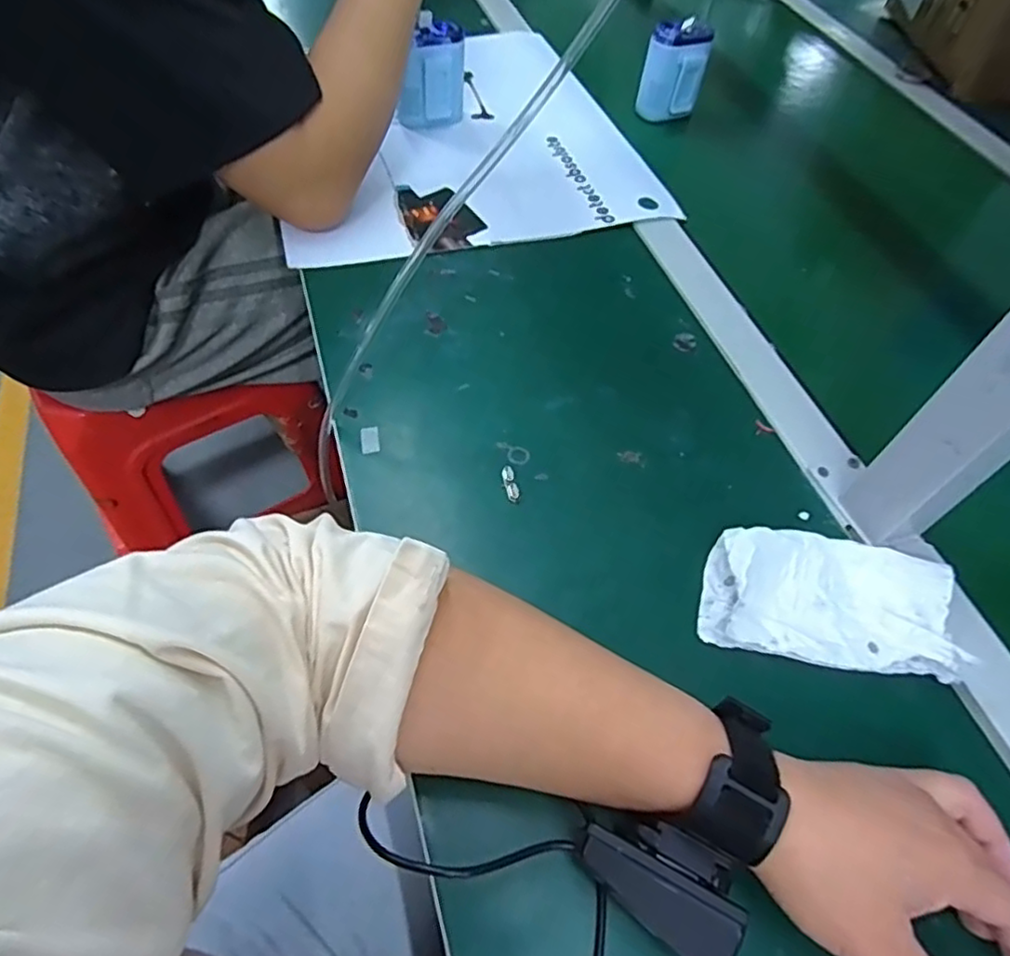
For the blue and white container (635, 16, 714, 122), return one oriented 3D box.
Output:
[{"bbox_3d":[0.178,-0.430,0.676,0.064,0.084,0.042,17,56,8],"label":"blue and white container"}]

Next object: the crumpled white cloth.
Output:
[{"bbox_3d":[0.185,0.066,0.367,0.137,0.029,0.079,11,55,3],"label":"crumpled white cloth"}]

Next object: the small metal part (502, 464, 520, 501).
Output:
[{"bbox_3d":[0.004,0.003,0.409,0.009,0.004,0.028,-10,57,-11],"label":"small metal part"}]

